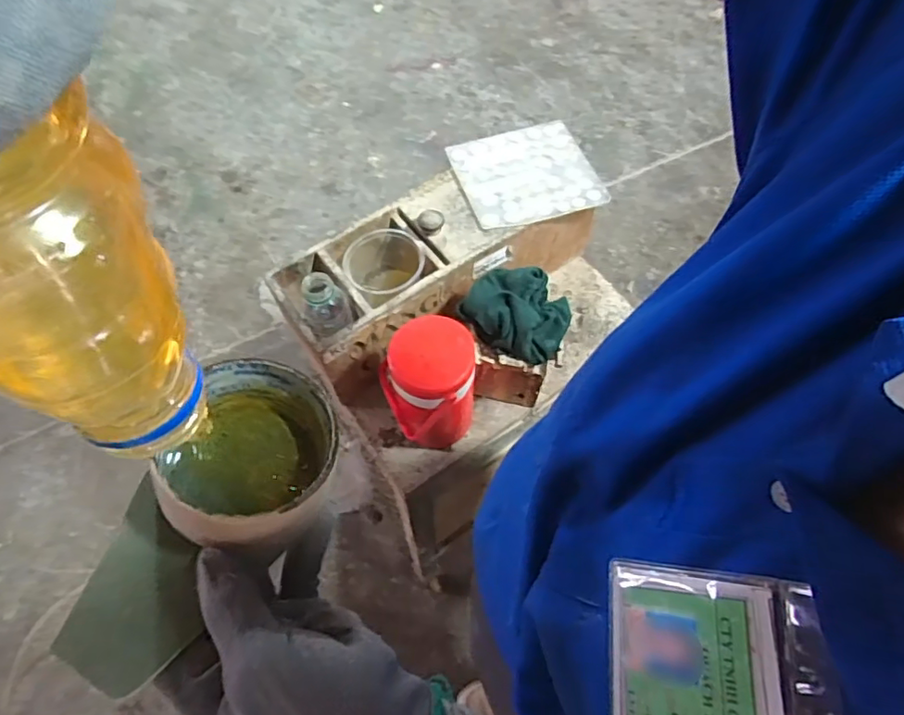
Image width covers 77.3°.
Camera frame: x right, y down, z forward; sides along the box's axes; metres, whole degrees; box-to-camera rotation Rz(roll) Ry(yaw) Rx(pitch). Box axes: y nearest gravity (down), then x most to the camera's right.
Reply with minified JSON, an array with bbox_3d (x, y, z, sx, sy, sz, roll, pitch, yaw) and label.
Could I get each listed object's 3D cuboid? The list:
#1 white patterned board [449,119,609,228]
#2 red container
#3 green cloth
[{"bbox_3d":[0.111,-0.277,0.850,0.192,0.010,0.175,-16,64,-9],"label":"white patterned board"},{"bbox_3d":[-0.026,0.052,0.744,0.119,0.211,0.118,-12,63,-7],"label":"red container"},{"bbox_3d":[0.084,-0.067,0.726,0.134,0.040,0.116,21,64,10],"label":"green cloth"}]

